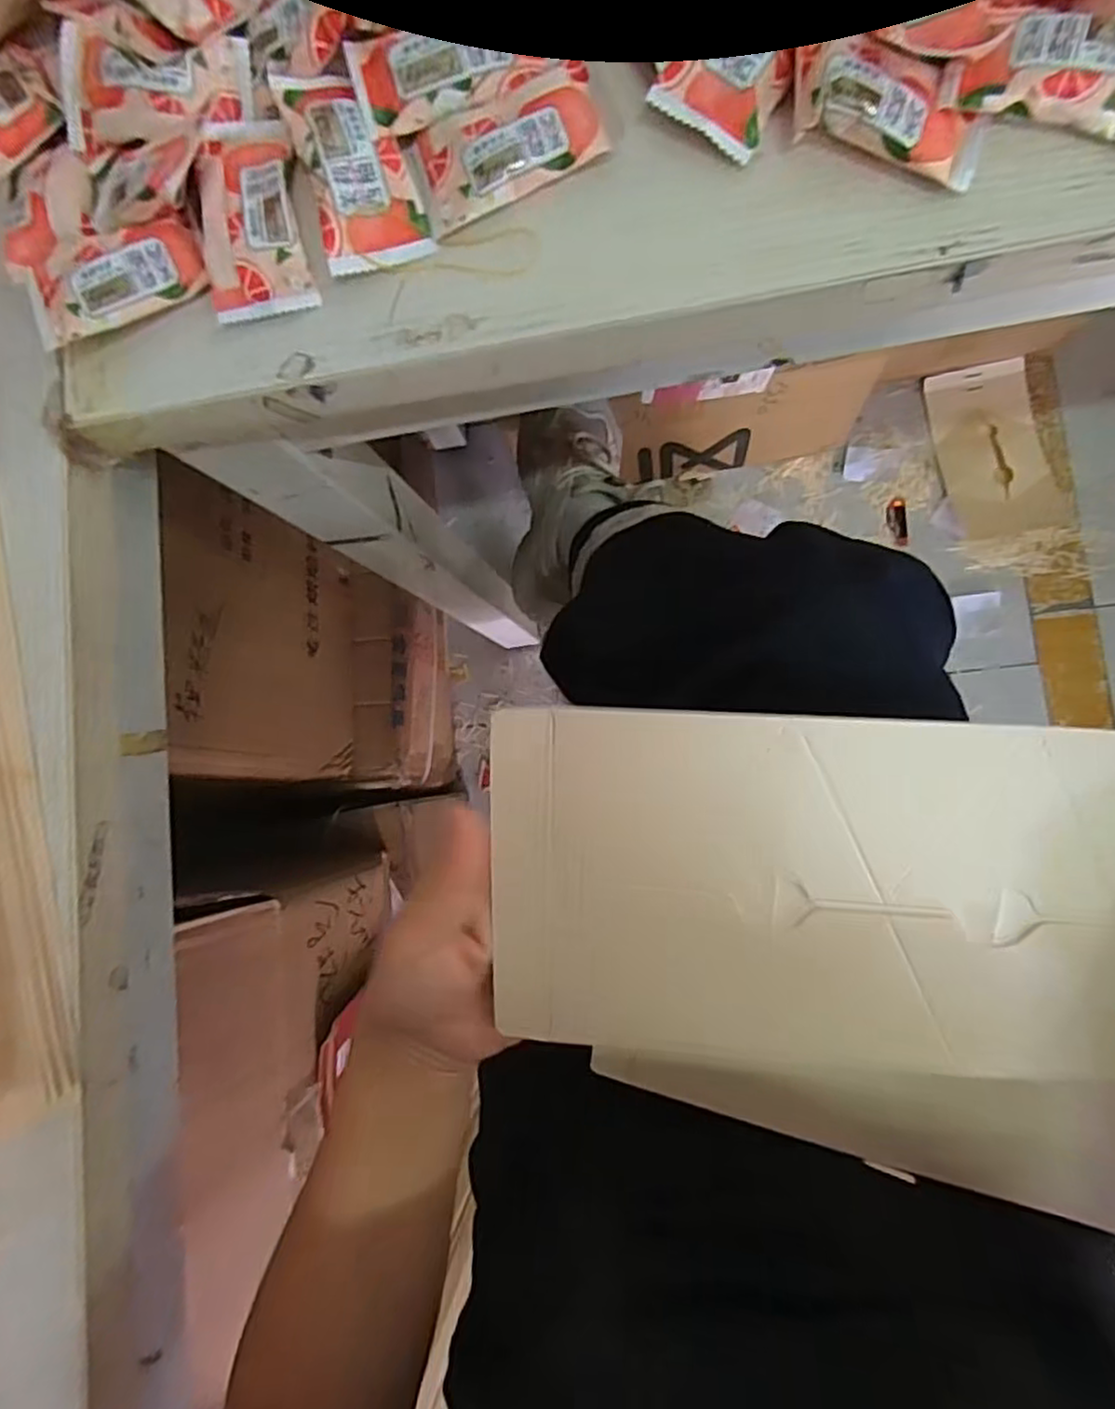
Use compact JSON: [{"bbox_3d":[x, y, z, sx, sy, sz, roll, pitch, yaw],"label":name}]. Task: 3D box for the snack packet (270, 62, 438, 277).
[{"bbox_3d":[-0.075,-0.199,0.245,0.038,0.008,0.076,-17,89,7],"label":"snack packet"}]

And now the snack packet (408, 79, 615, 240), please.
[{"bbox_3d":[-0.019,-0.199,0.240,0.066,0.007,0.036,-22,89,7],"label":"snack packet"}]

